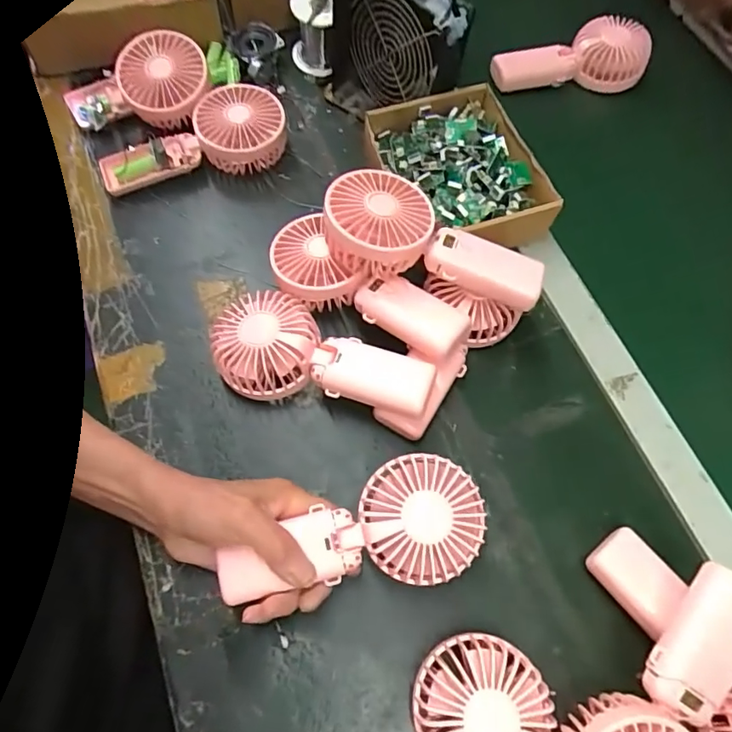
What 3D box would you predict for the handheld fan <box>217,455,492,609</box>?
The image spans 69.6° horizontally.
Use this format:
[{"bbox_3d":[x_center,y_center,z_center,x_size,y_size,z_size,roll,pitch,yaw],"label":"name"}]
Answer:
[{"bbox_3d":[-0.007,0.117,0.361,0.174,0.034,0.078,-15,65,-2],"label":"handheld fan"}]

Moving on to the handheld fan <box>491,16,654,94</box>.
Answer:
[{"bbox_3d":[0.245,-0.373,0.648,0.175,0.065,0.069,-5,63,8],"label":"handheld fan"}]

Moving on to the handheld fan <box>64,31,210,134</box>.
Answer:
[{"bbox_3d":[-0.234,-0.283,0.531,0.152,0.047,0.086,-14,87,11],"label":"handheld fan"}]

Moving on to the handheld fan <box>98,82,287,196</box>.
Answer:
[{"bbox_3d":[-0.169,-0.215,0.523,0.183,0.054,0.083,-26,70,-15],"label":"handheld fan"}]

